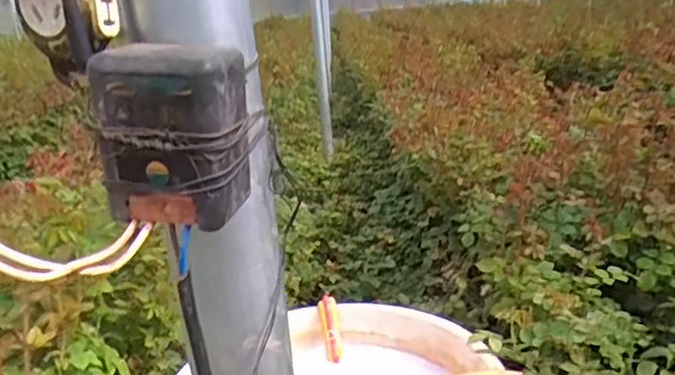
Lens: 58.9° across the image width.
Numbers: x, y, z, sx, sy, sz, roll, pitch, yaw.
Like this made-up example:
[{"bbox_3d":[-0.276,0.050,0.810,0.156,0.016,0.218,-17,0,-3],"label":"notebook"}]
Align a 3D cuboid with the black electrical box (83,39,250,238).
[{"bbox_3d":[-0.087,-0.028,0.317,0.073,0.089,0.049,-1,18,15],"label":"black electrical box"}]

